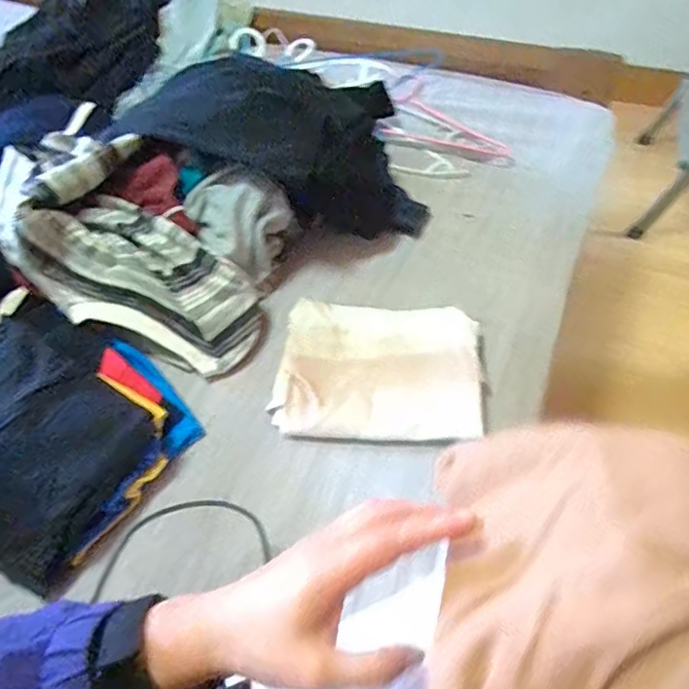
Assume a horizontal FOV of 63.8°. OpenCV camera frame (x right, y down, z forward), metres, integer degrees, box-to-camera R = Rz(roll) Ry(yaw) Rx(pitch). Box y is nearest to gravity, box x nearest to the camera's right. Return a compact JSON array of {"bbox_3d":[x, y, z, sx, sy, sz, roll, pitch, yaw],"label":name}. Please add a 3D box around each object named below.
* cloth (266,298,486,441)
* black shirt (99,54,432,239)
[{"bbox_3d":[0.044,0.027,0.703,0.251,0.029,0.183,1,53,4],"label":"cloth"},{"bbox_3d":[-0.090,-0.333,0.869,0.391,0.197,0.302,-10,53,-4],"label":"black shirt"}]

